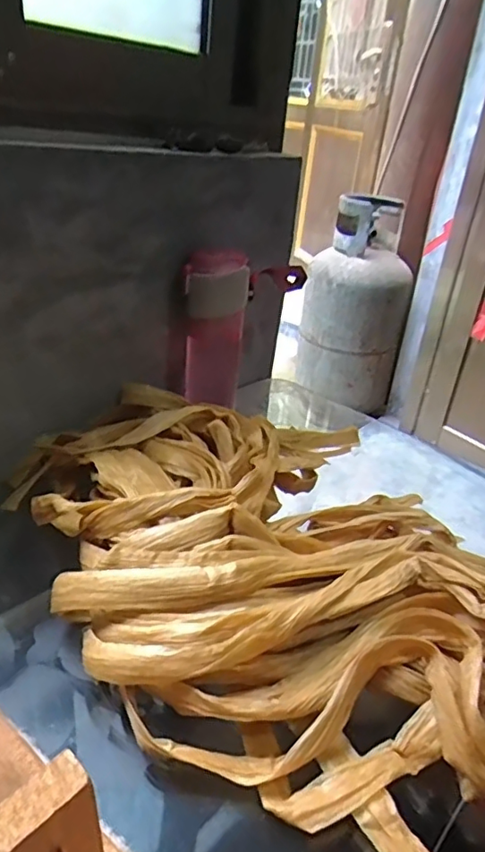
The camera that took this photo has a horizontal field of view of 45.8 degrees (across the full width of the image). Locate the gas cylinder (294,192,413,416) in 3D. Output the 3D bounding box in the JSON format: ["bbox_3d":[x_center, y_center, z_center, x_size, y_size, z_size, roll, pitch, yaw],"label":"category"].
[{"bbox_3d":[0.335,-0.332,1.724,0.302,0.618,0.268,14,30,12],"label":"gas cylinder"}]

